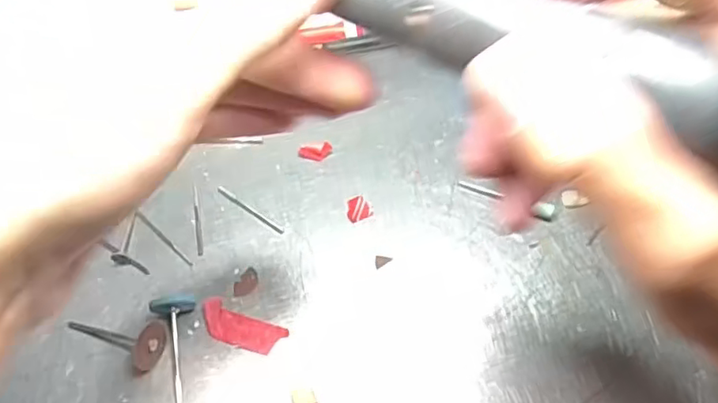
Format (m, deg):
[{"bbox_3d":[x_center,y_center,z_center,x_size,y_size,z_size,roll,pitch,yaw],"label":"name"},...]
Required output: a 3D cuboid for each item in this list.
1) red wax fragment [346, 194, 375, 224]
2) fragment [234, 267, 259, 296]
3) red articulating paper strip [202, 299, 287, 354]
[{"bbox_3d":[0.000,0.003,0.303,0.012,0.004,0.014,-16,60,-11],"label":"red wax fragment"},{"bbox_3d":[-0.052,0.037,0.278,0.009,0.004,0.016,23,60,13],"label":"fragment"},{"bbox_3d":[-0.052,0.055,0.265,0.039,0.004,0.016,23,60,12],"label":"red articulating paper strip"}]

